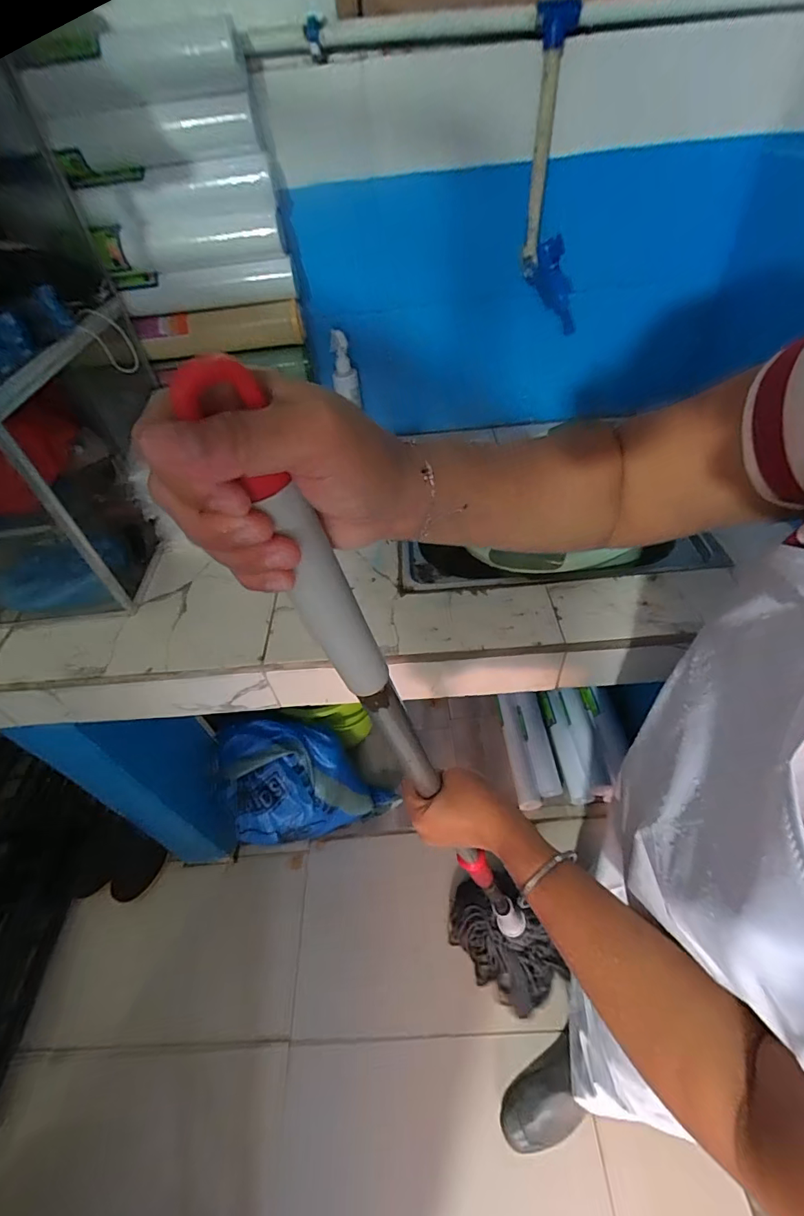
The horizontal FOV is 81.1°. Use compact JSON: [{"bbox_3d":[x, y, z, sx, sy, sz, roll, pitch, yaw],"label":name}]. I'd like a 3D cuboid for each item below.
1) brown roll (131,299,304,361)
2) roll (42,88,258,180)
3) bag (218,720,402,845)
[{"bbox_3d":[-0.309,-0.464,0.792,0.271,0.065,0.073,1,47,7],"label":"brown roll"},{"bbox_3d":[-0.333,-0.626,0.630,0.276,0.069,0.073,-7,47,-1],"label":"roll"},{"bbox_3d":[-0.218,0.437,1.128,0.371,0.361,0.203,-7,47,0],"label":"bag"}]

